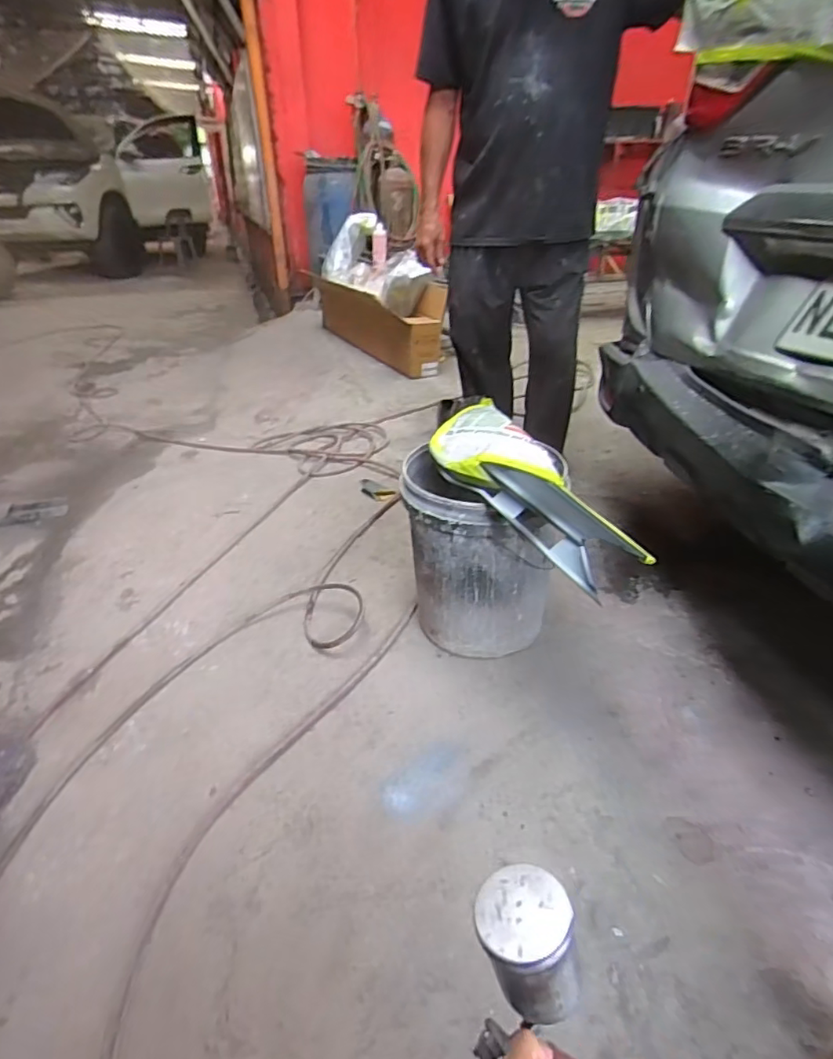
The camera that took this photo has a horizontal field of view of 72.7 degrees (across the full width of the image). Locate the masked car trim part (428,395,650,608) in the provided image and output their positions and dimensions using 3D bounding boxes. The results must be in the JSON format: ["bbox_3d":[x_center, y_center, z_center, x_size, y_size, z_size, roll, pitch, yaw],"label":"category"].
[{"bbox_3d":[0.177,-0.084,0.946,0.170,0.096,0.499,-18,36,-23],"label":"masked car trim part"}]

